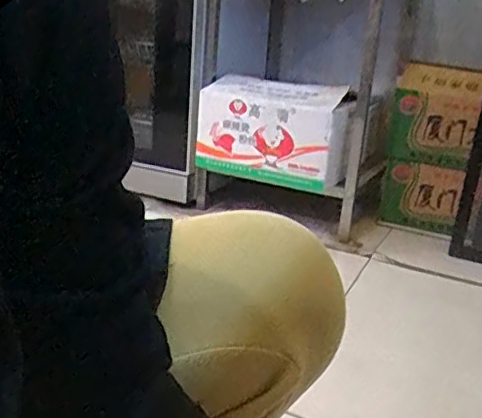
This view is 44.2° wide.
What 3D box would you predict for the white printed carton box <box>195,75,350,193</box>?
[{"bbox_3d":[0.072,-0.192,1.485,0.352,0.222,0.166,14,23,23],"label":"white printed carton box"}]

